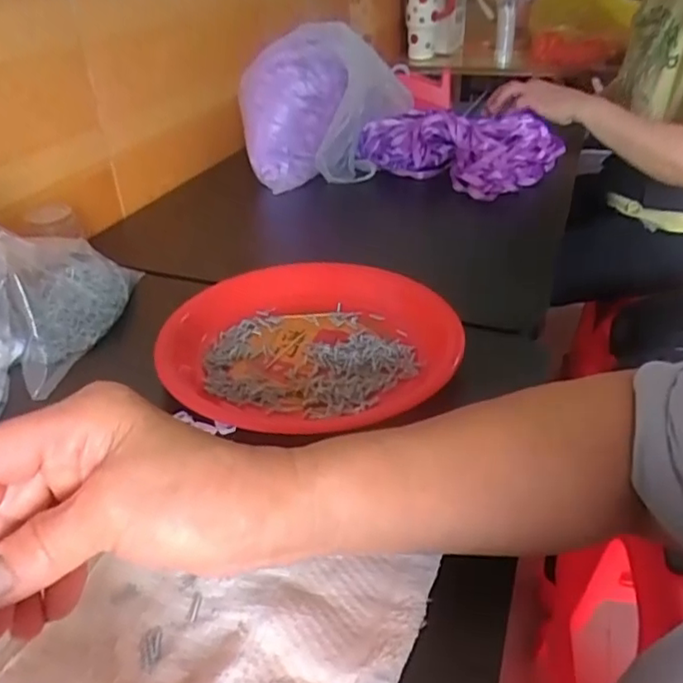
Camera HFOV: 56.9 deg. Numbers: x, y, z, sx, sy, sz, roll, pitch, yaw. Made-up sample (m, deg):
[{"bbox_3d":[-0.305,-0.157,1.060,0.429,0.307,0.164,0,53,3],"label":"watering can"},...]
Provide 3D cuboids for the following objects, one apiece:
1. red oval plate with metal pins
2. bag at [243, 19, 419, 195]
[{"bbox_3d":[-0.019,-0.006,0.493,0.220,0.039,0.223,1,33,4],"label":"red oval plate with metal pins"},{"bbox_3d":[-0.020,-0.312,0.825,0.207,0.188,0.123,2,33,0],"label":"bag"}]

